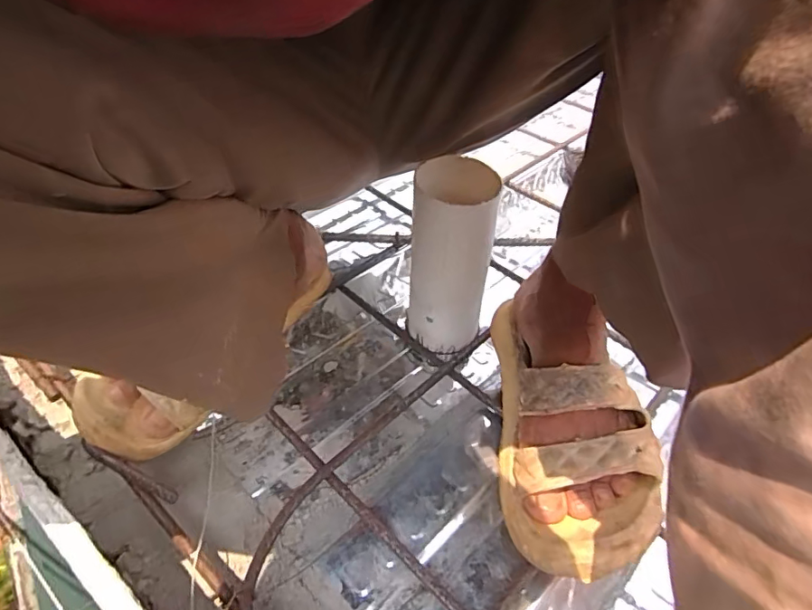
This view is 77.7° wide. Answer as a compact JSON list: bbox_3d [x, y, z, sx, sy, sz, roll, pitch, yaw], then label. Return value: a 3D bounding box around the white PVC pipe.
[{"bbox_3d":[0.038,-0.034,0.464,0.074,0.181,0.064,7,45,4],"label":"white PVC pipe"}]

